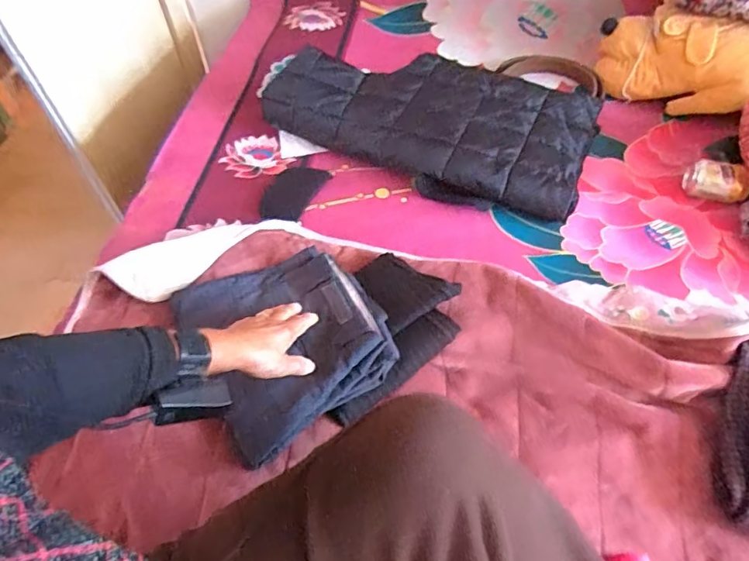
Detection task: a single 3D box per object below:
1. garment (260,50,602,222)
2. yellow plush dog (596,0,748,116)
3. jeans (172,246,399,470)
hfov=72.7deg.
[{"bbox_3d":[0.101,-0.322,0.971,0.609,0.083,0.296,22,61,18],"label":"garment"},{"bbox_3d":[0.758,-0.388,0.954,0.644,0.140,0.142,18,59,17],"label":"yellow plush dog"},{"bbox_3d":[-0.121,0.069,0.691,0.242,0.061,0.262,-29,59,-14],"label":"jeans"}]

